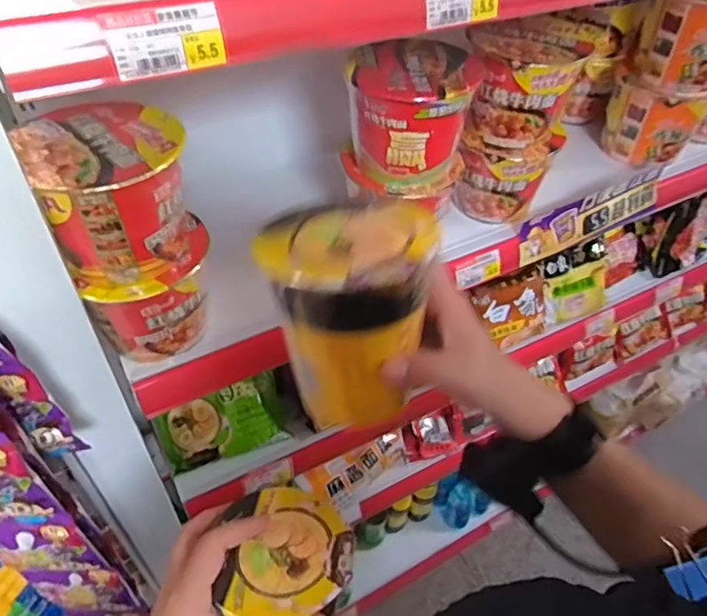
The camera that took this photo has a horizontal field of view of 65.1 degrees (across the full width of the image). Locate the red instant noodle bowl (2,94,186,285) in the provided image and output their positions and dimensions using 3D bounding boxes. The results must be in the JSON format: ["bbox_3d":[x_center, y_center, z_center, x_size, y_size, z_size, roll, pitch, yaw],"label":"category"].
[{"bbox_3d":[-0.195,-0.094,0.461,0.112,0.101,0.119,1,47,-2],"label":"red instant noodle bowl"}]

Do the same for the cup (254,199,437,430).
[{"bbox_3d":[-0.003,-0.003,0.352,0.096,0.122,0.096,1,47,-2],"label":"cup"}]

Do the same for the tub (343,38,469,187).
[{"bbox_3d":[0.053,-0.198,0.566,0.110,0.109,0.114,5,47,1],"label":"tub"}]

